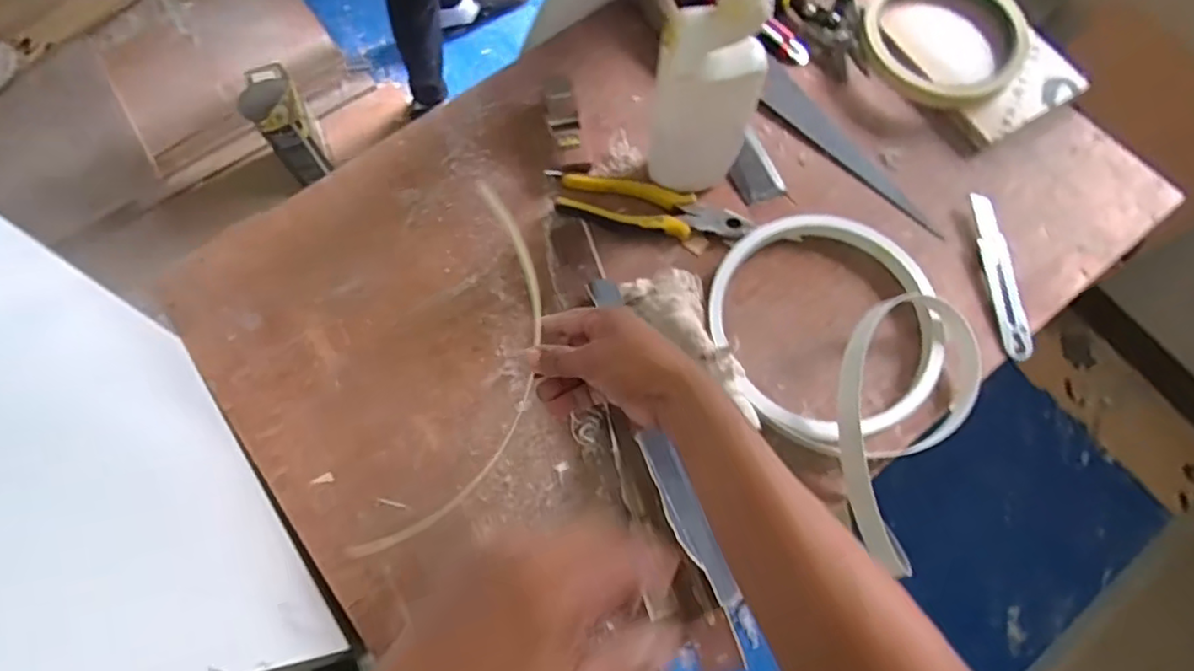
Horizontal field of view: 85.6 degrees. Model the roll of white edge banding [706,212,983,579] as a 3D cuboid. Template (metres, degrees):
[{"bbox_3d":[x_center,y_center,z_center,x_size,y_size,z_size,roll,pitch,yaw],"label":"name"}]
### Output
[{"bbox_3d":[0.250,0.011,0.623,0.248,0.064,0.308,-42,75,-12],"label":"roll of white edge banding"}]

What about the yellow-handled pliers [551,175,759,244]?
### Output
[{"bbox_3d":[0.061,-0.135,0.693,0.205,0.019,0.051,8,71,4],"label":"yellow-handled pliers"}]

